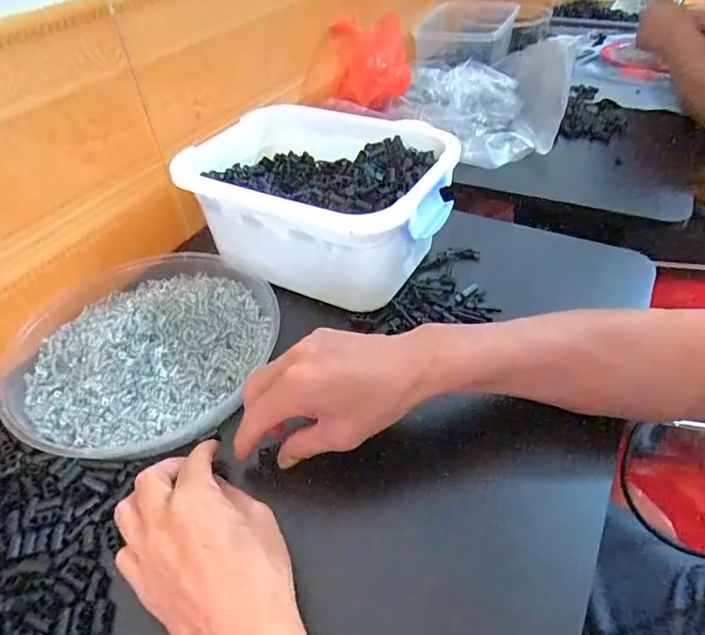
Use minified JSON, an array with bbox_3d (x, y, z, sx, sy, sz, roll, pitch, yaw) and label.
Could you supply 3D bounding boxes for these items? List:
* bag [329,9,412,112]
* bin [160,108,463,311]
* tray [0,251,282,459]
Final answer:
[{"bbox_3d":[0.029,-0.372,0.732,0.110,0.118,0.058,3,44,7],"label":"bag"},{"bbox_3d":[-0.038,-0.122,0.512,0.264,0.112,0.176,18,47,21],"label":"bin"},{"bbox_3d":[-0.187,0.017,0.441,0.211,0.034,0.235,13,46,17],"label":"tray"}]

